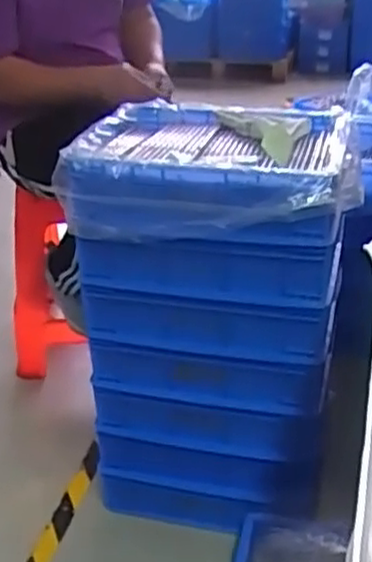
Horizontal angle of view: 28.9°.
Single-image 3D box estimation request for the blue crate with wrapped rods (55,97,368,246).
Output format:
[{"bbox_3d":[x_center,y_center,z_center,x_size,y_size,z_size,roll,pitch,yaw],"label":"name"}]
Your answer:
[{"bbox_3d":[0.053,-0.173,1.172,0.458,0.141,0.307,9,31,19],"label":"blue crate with wrapped rods"}]

